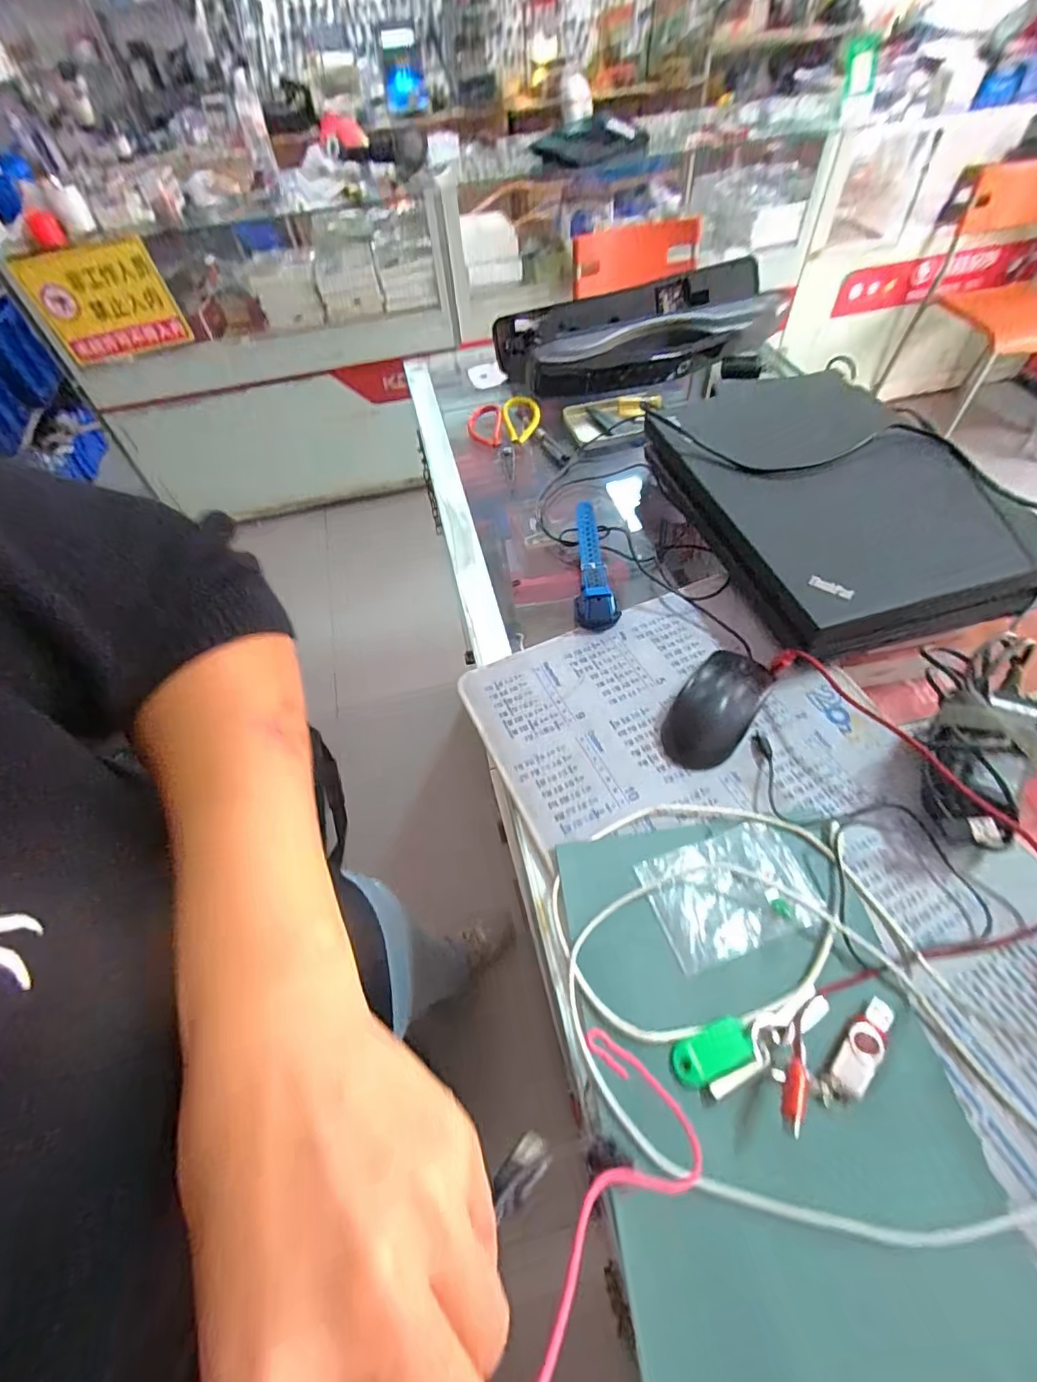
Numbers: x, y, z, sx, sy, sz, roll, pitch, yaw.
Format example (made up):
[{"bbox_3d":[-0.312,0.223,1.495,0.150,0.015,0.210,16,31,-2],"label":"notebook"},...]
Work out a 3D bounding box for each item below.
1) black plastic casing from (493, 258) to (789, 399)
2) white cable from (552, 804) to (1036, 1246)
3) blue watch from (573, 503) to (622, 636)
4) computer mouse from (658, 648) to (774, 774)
[{"bbox_3d":[0.175,-0.510,0.765,0.398,0.070,0.142,-14,55,-5],"label":"black plastic casing"},{"bbox_3d":[0.142,0.179,0.310,0.209,0.011,0.260,-25,56,-13],"label":"white cable"},{"bbox_3d":[0.075,-0.123,0.521,0.039,0.034,0.143,0,54,5],"label":"blue watch"},{"bbox_3d":[0.157,0.011,0.421,0.055,0.031,0.106,30,62,23],"label":"computer mouse"}]

